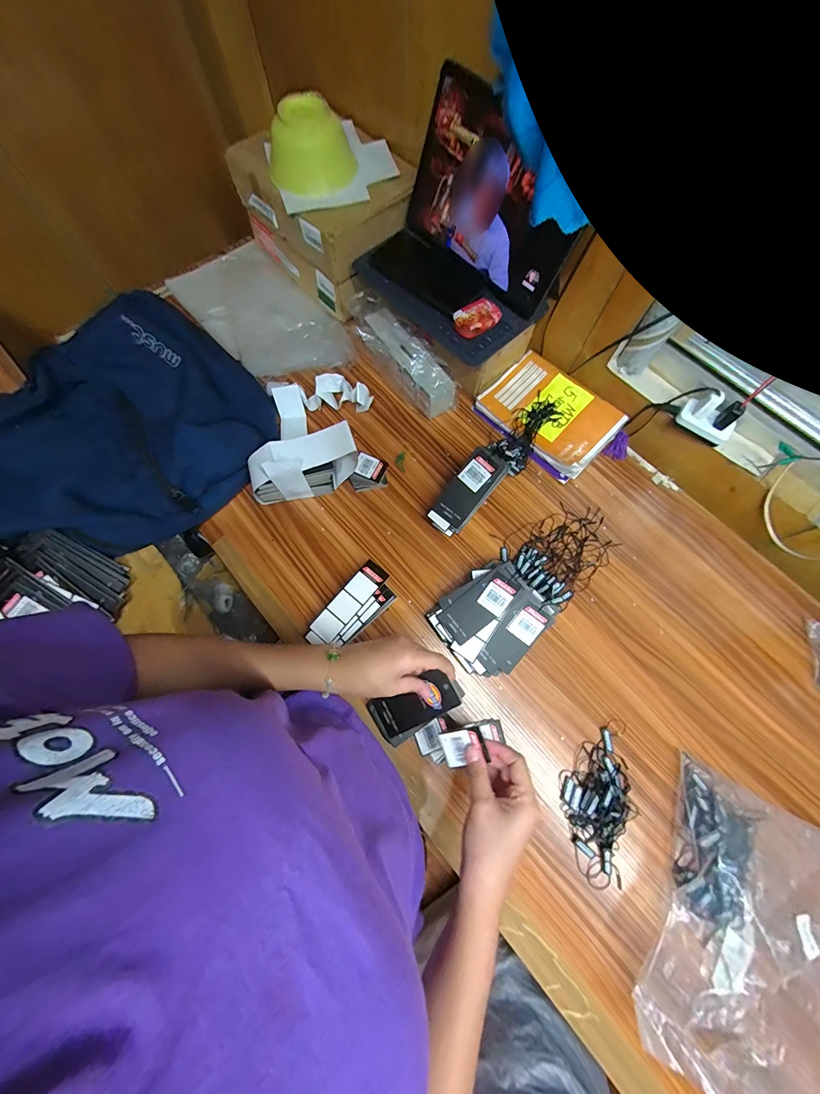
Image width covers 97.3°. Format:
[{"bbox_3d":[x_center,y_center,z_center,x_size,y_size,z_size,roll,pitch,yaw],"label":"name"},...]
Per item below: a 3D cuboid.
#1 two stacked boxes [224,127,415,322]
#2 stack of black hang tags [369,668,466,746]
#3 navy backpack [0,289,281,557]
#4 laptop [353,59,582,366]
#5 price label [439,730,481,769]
[{"bbox_3d":[-0.132,-0.574,0.629,0.207,0.140,0.277,-43,78,-13],"label":"two stacked boxes"},{"bbox_3d":[0.009,0.191,0.432,0.122,0.016,0.054,-35,74,19],"label":"stack of black hang tags"},{"bbox_3d":[-0.434,-0.164,0.523,0.434,0.107,0.332,-33,76,-10],"label":"navy backpack"},{"bbox_3d":[0.063,-0.420,0.491,0.168,0.169,0.271,-35,76,-11],"label":"laptop"},{"bbox_3d":[0.054,0.213,0.383,0.043,0.005,0.034,-28,71,23],"label":"price label"}]

